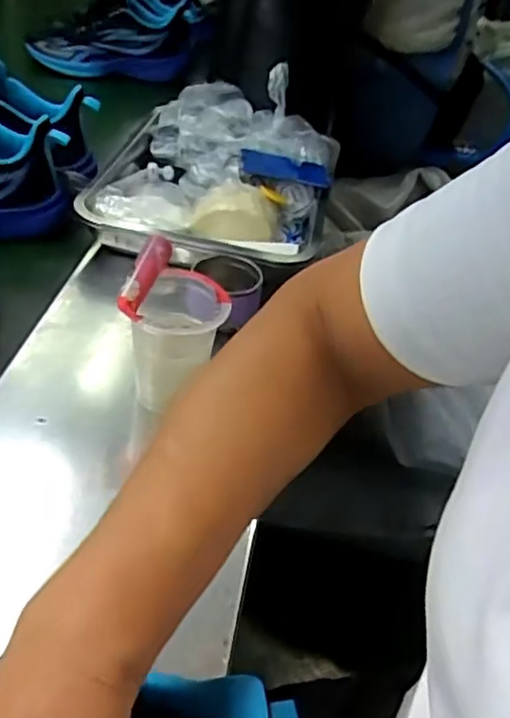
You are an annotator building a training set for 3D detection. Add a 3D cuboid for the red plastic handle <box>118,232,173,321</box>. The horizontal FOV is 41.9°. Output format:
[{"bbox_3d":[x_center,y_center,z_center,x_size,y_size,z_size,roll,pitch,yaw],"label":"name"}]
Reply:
[{"bbox_3d":[-0.083,-0.065,0.504,0.016,0.021,0.074,9,49,12],"label":"red plastic handle"}]

